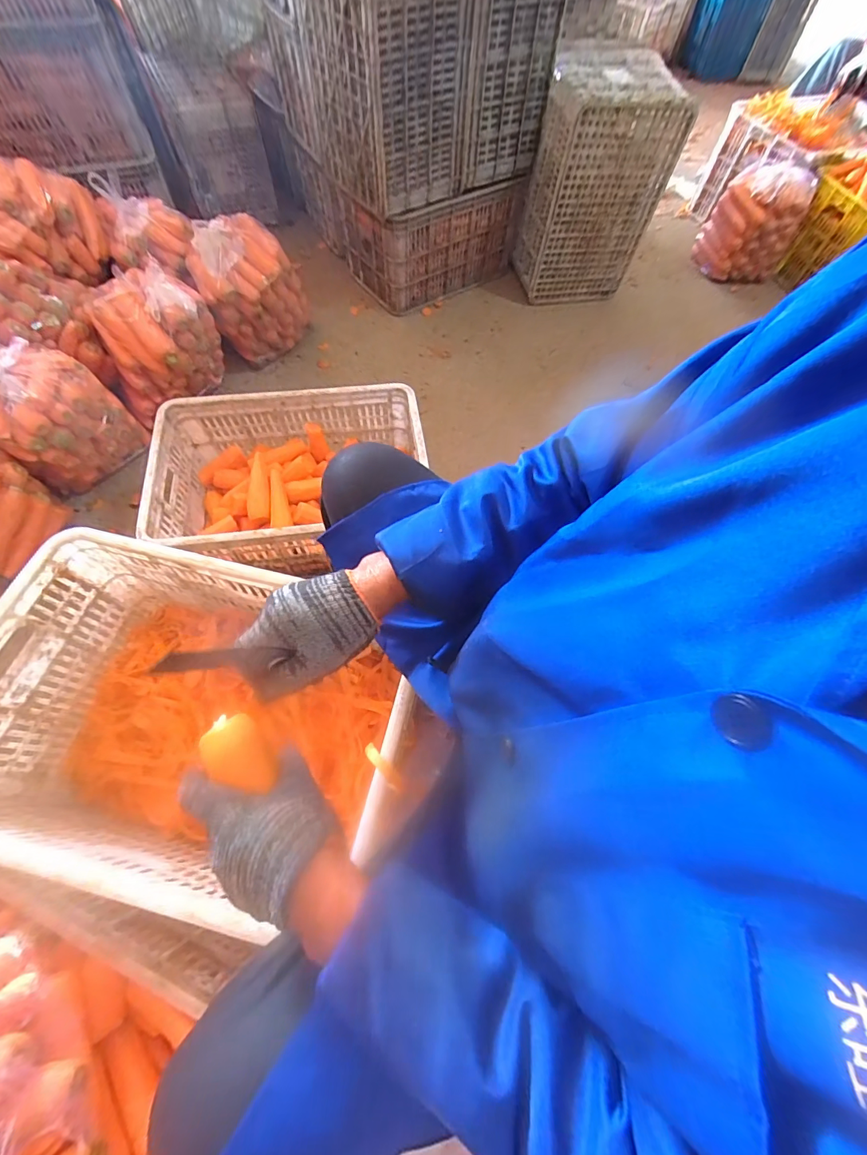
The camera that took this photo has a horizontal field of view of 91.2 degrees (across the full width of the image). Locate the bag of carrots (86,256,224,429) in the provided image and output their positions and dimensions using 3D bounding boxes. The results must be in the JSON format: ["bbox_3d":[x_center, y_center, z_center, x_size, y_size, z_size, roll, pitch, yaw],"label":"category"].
[{"bbox_3d":[-0.702,-0.590,1.093,0.264,0.267,0.197,-6,65,-6],"label":"bag of carrots"}]

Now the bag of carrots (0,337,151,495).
[{"bbox_3d":[-0.854,-0.359,0.972,0.186,0.297,0.263,29,66,10],"label":"bag of carrots"}]

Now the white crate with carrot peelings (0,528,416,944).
[{"bbox_3d":[-0.367,0.216,0.684,0.586,0.267,0.417,13,64,3],"label":"white crate with carrot peelings"}]

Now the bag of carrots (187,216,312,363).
[{"bbox_3d":[-0.496,-0.783,1.184,0.270,0.300,0.188,-19,67,-12],"label":"bag of carrots"}]

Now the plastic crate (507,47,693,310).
[{"bbox_3d":[0.481,-1.195,1.347,0.361,0.523,0.279,-9,65,-7],"label":"plastic crate"}]

